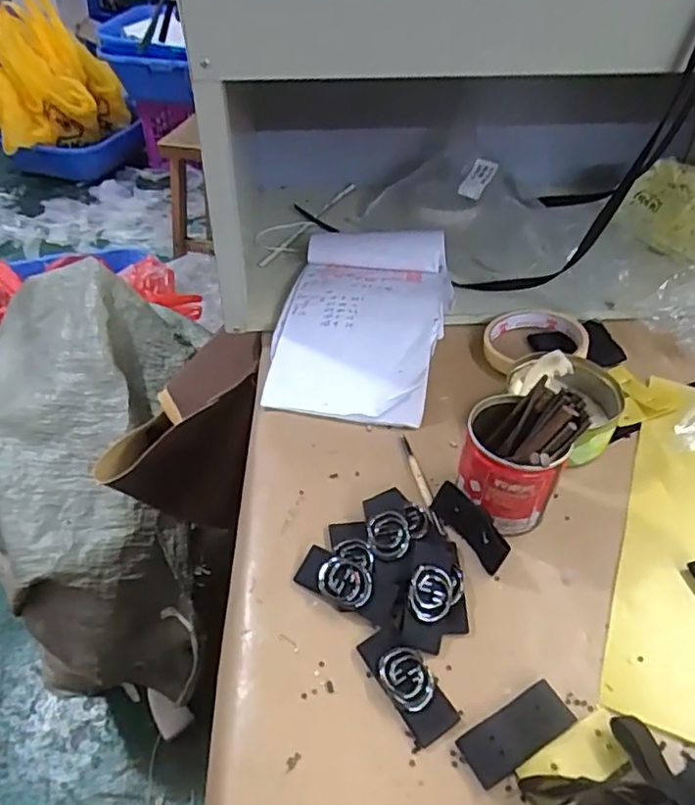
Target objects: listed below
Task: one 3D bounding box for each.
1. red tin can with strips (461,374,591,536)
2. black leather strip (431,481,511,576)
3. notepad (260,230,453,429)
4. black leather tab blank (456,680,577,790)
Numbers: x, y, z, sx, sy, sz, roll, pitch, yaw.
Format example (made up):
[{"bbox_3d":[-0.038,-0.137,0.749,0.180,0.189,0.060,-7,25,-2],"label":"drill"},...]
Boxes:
[{"bbox_3d":[0.109,0.036,0.392,0.063,0.083,0.066,1,44,-1],"label":"red tin can with strips"},{"bbox_3d":[0.079,0.079,0.384,0.008,0.025,0.058,6,31,-47],"label":"black leather strip"},{"bbox_3d":[0.014,-0.084,0.546,0.141,0.022,0.238,9,45,7],"label":"notepad"},{"bbox_3d":[0.088,0.169,0.311,0.061,0.007,0.024,-22,49,-22],"label":"black leather tab blank"}]

